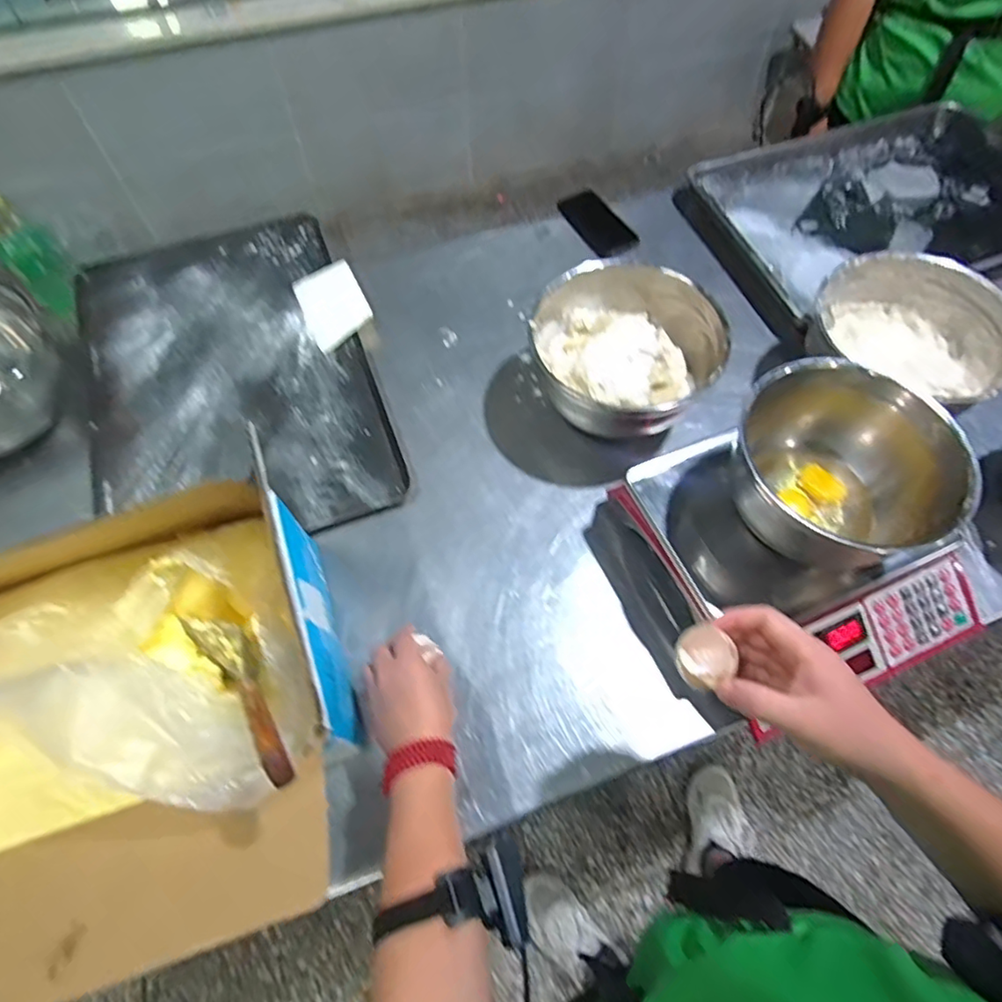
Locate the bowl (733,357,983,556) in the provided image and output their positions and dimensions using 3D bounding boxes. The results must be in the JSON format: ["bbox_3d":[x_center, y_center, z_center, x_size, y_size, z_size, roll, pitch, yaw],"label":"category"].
[{"bbox_3d":[0.336,-0.032,0.596,0.209,0.128,0.175,-12,62,-6],"label":"bowl"}]

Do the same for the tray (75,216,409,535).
[{"bbox_3d":[-0.410,-0.193,0.876,0.406,0.034,0.595,-19,63,-10],"label":"tray"}]

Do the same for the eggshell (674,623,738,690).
[{"bbox_3d":[0.154,0.119,0.444,0.042,0.029,0.041,0,61,0],"label":"eggshell"}]

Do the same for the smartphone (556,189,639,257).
[{"bbox_3d":[0.170,-0.484,1.011,0.084,0.013,0.152,-27,71,-9],"label":"smartphone"}]

